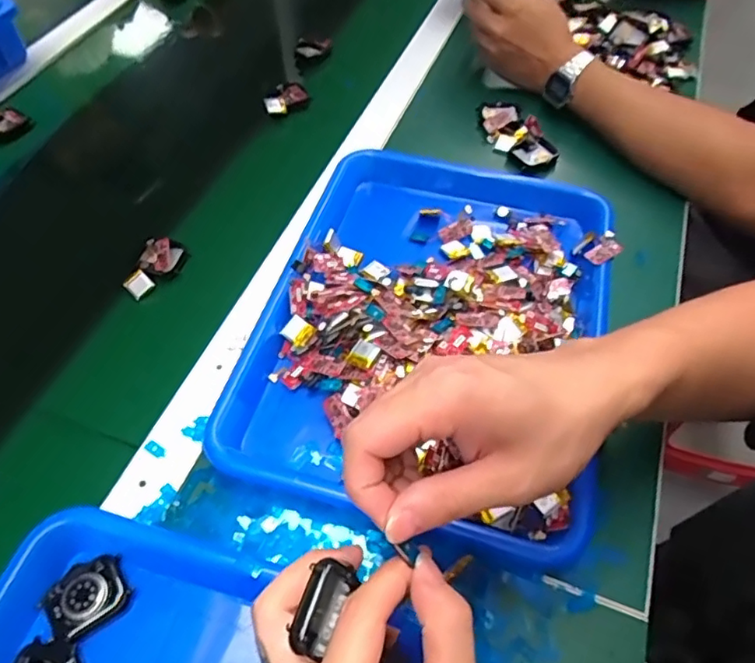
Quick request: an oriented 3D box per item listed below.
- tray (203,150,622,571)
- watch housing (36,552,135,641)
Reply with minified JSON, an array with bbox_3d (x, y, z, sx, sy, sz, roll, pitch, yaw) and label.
[{"bbox_3d":[0.043,-0.013,0.439,0.249,0.047,0.323,14,56,9],"label":"tray"},{"bbox_3d":[-0.169,0.153,0.328,0.043,0.008,0.037,-30,60,-19],"label":"watch housing"}]

